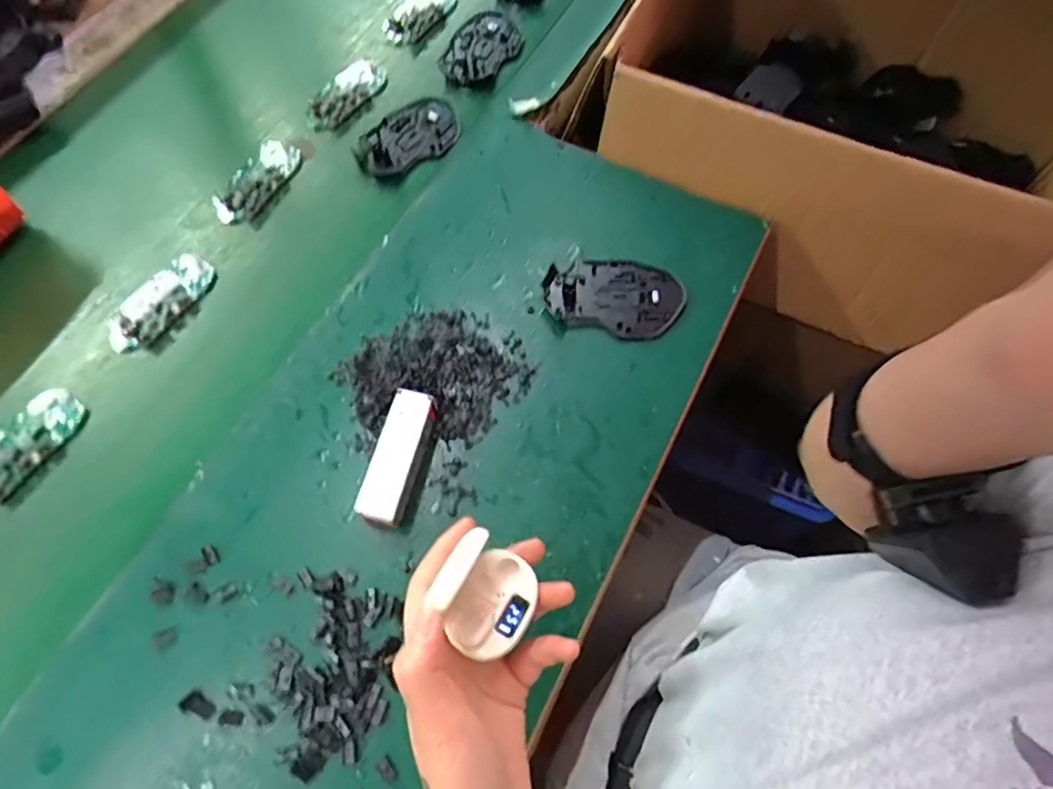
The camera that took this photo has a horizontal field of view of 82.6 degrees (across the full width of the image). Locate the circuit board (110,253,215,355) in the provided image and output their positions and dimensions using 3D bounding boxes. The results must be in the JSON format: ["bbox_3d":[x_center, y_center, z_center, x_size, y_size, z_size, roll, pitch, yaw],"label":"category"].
[{"bbox_3d":[-0.312,-0.078,0.513,0.053,0.012,0.100,29,68,13],"label":"circuit board"}]

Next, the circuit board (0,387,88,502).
[{"bbox_3d":[-0.384,0.041,0.457,0.042,0.014,0.100,24,67,11],"label":"circuit board"}]

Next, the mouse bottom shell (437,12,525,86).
[{"bbox_3d":[-0.048,-0.370,0.641,0.070,0.010,0.104,20,67,9],"label":"mouse bottom shell"}]

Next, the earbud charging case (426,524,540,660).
[{"bbox_3d":[-0.020,0.103,0.306,0.046,0.040,0.050,34,70,15],"label":"earbud charging case"}]

